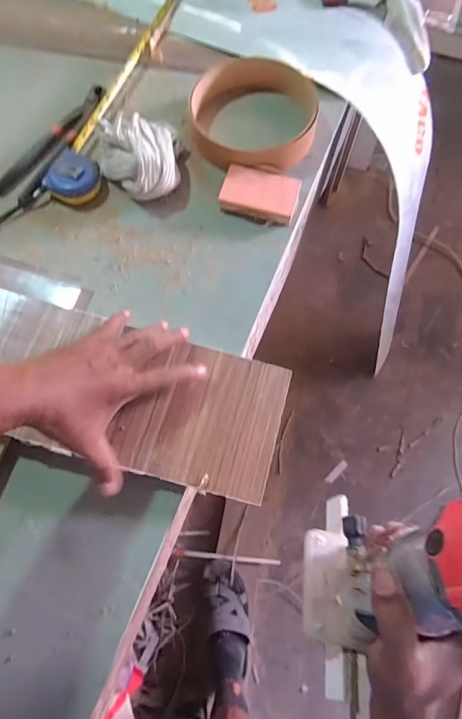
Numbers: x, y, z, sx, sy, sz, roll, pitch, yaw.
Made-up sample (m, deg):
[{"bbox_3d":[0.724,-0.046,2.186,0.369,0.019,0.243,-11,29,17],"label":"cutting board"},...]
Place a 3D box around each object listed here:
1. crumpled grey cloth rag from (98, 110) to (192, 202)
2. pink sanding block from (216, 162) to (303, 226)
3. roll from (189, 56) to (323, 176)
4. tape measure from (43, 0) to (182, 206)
[{"bbox_3d":[-0.127,-0.268,0.550,0.114,0.059,0.107,11,72,3],"label":"crumpled grey cloth rag"},{"bbox_3d":[0.039,-0.220,0.548,0.098,0.023,0.070,15,72,5],"label":"pink sanding block"},{"bbox_3d":[0.031,-0.348,0.580,0.176,0.048,0.168,0,71,0],"label":"roll"},{"bbox_3d":[-0.159,-0.417,0.621,0.065,0.034,0.453,16,72,5],"label":"tape measure"}]

